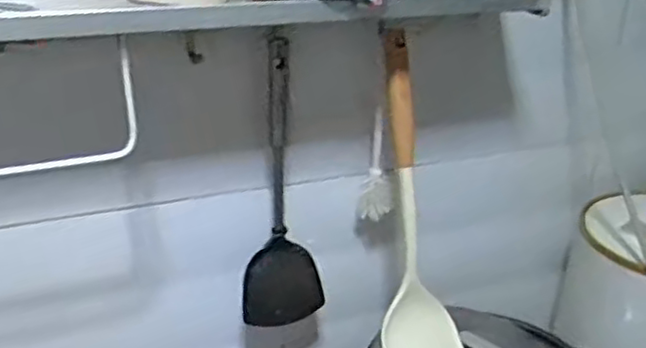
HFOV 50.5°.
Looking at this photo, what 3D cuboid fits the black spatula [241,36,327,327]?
[{"bbox_3d":[-0.041,0.016,0.715,0.086,0.304,0.060,0,25,-3],"label":"black spatula"}]

